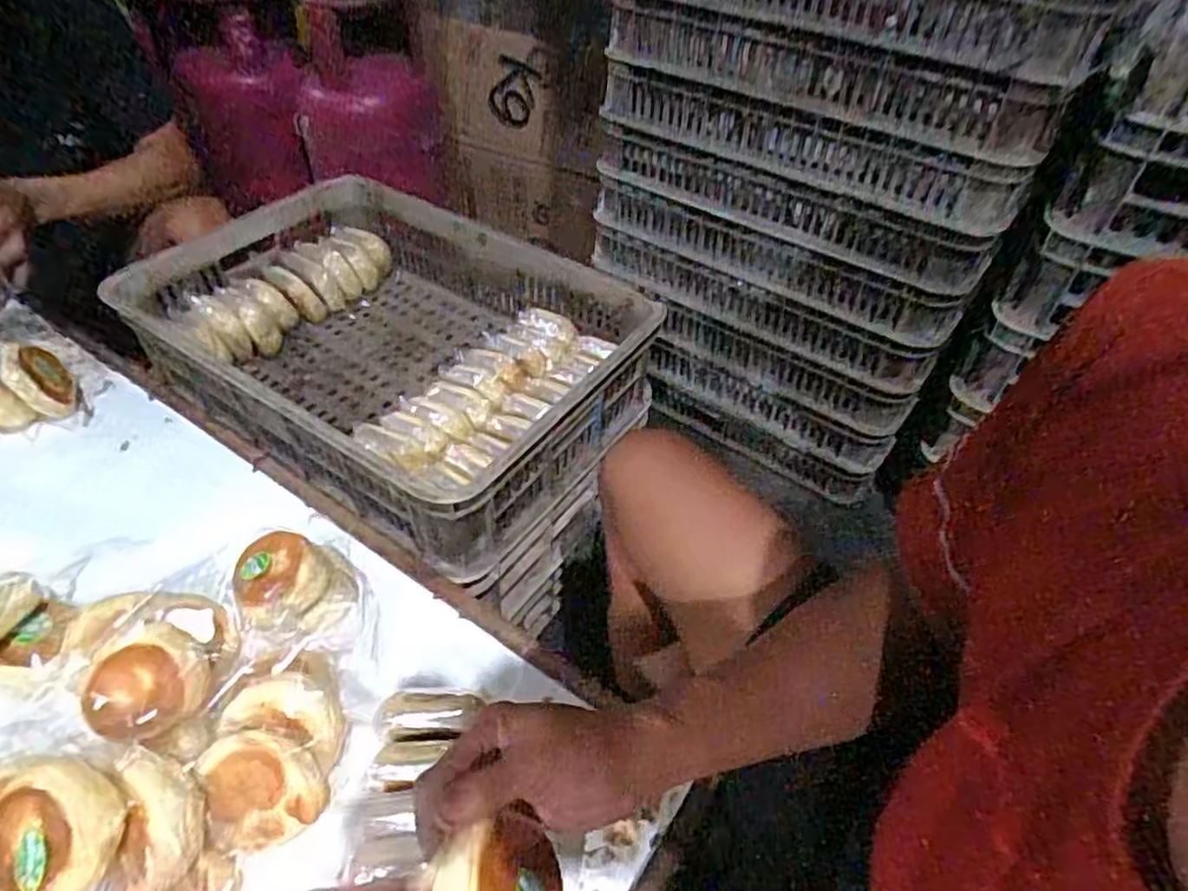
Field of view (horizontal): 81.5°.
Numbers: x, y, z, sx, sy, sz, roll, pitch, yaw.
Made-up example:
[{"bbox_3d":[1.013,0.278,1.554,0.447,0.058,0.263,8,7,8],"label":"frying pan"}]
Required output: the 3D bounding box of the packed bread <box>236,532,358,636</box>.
[{"bbox_3d":[-0.287,0.137,0.669,0.100,0.063,0.109,-31,55,-29],"label":"packed bread"}]

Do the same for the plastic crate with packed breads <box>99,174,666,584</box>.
[{"bbox_3d":[-0.278,-0.158,0.917,0.649,0.130,0.422,28,50,22],"label":"plastic crate with packed breads"}]

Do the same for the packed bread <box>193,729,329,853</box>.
[{"bbox_3d":[-0.256,0.261,0.526,0.079,0.022,0.089,-39,93,-10],"label":"packed bread"}]

